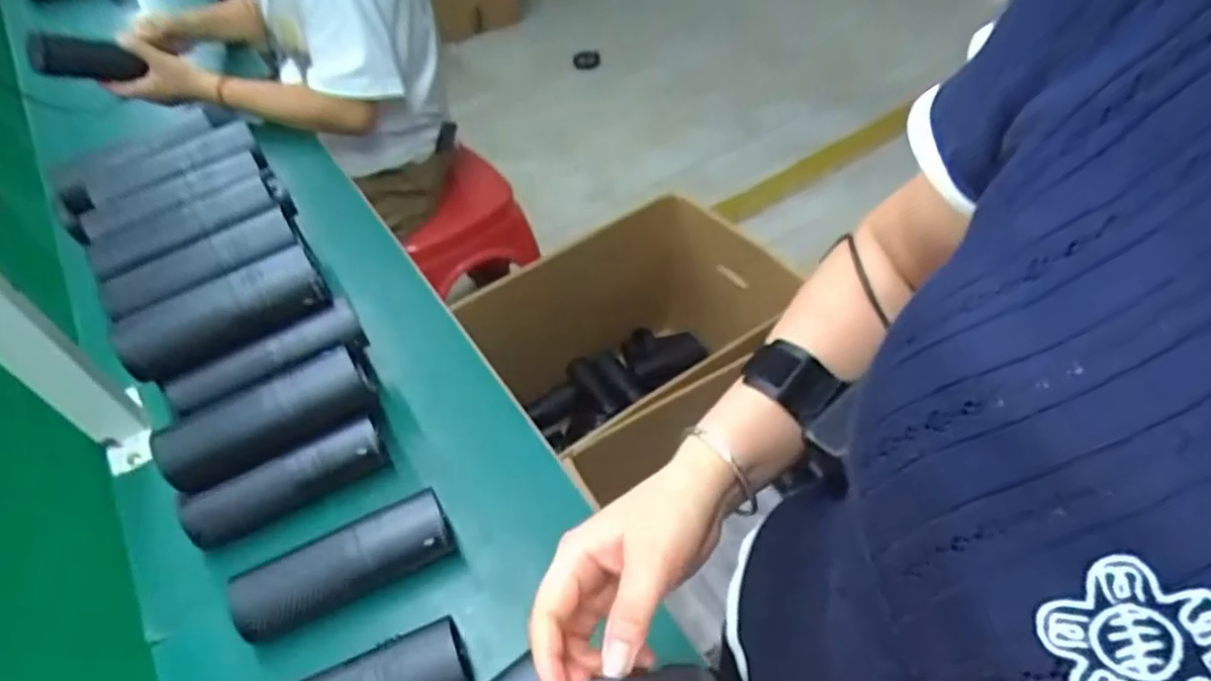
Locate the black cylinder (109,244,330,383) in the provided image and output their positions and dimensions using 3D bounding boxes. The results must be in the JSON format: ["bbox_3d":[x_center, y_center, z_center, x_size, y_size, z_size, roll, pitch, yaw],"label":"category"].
[{"bbox_3d":[-0.331,-0.023,0.588,0.168,0.052,0.050,-26,53,-15],"label":"black cylinder"}]

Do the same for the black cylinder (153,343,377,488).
[{"bbox_3d":[-0.282,0.061,0.561,0.165,0.049,0.061,-26,53,-15],"label":"black cylinder"}]

